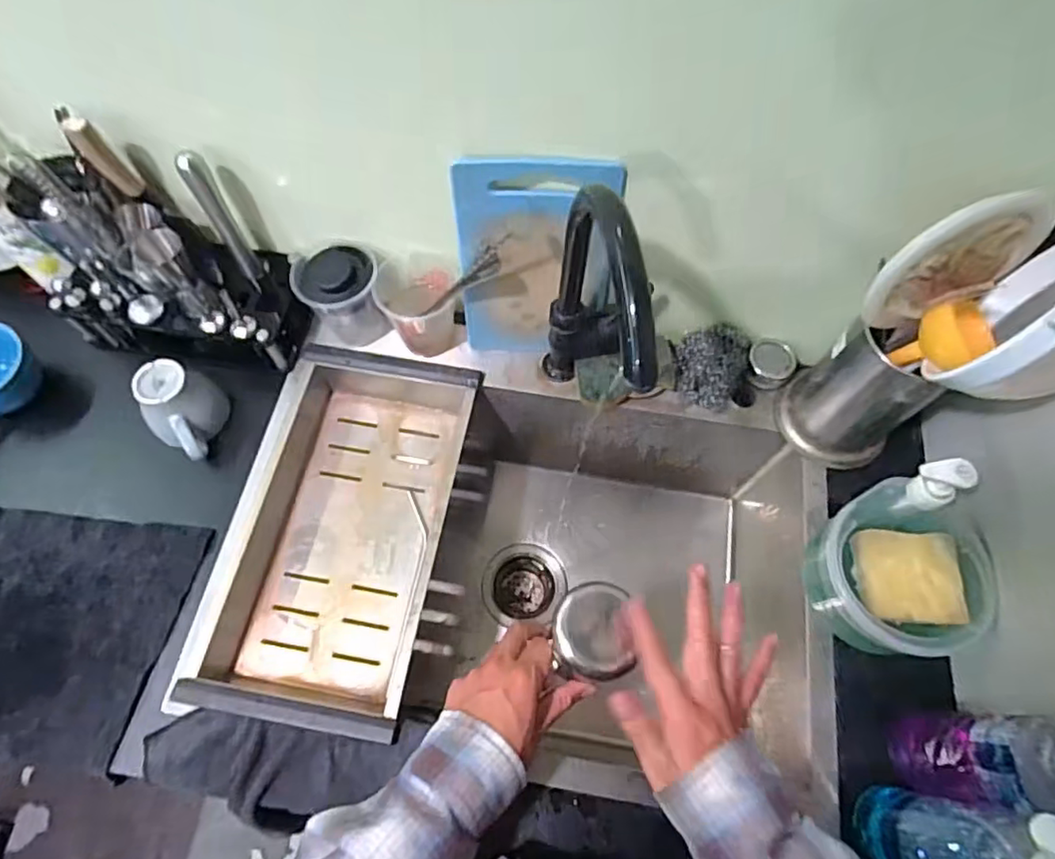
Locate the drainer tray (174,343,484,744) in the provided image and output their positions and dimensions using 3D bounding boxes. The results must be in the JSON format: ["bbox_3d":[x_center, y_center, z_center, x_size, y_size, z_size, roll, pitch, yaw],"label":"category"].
[{"bbox_3d":[-0.192,0.103,0.645,0.210,0.077,0.377,10,65,3],"label":"drainer tray"}]

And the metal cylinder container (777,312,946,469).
[{"bbox_3d":[0.341,-0.047,0.607,0.114,0.159,0.115,-37,71,-17],"label":"metal cylinder container"}]

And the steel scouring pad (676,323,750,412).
[{"bbox_3d":[0.204,-0.074,0.662,0.075,0.050,0.087,41,70,16],"label":"steel scouring pad"}]

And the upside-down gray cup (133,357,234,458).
[{"bbox_3d":[-0.358,-0.025,0.634,0.082,0.074,0.077,1,65,-2],"label":"upside-down gray cup"}]

